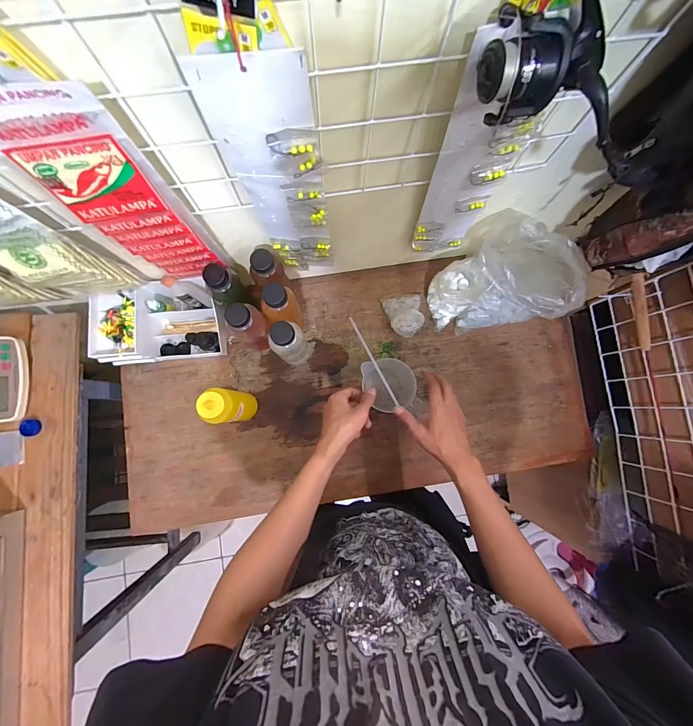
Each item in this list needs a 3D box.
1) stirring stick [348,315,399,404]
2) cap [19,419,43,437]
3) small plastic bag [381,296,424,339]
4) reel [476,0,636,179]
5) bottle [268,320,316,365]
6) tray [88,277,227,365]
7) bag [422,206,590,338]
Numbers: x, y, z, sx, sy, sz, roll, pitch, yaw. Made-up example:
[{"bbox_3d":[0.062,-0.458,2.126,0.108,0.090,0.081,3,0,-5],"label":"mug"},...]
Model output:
[{"bbox_3d":[0.052,-0.004,0.634,0.007,0.013,0.192,-27,83,-4],"label":"stirring stick"},{"bbox_3d":[-0.592,0.121,0.612,0.029,0.012,0.031,0,85,-2],"label":"cap"},{"bbox_3d":[0.132,-0.107,0.737,0.084,0.032,0.096,-13,83,-3],"label":"small plastic bag"},{"bbox_3d":[0.189,-0.237,0.260,0.156,0.095,0.086,27,83,3],"label":"reel"},{"bbox_3d":[-0.103,-0.034,0.632,0.058,0.183,0.067,38,83,4],"label":"bottle"},{"bbox_3d":[-0.386,-0.085,0.685,0.229,0.099,0.160,-5,82,-2],"label":"tray"},{"bbox_3d":[0.306,-0.179,0.646,0.242,0.207,0.206,4,82,0],"label":"bag"}]

